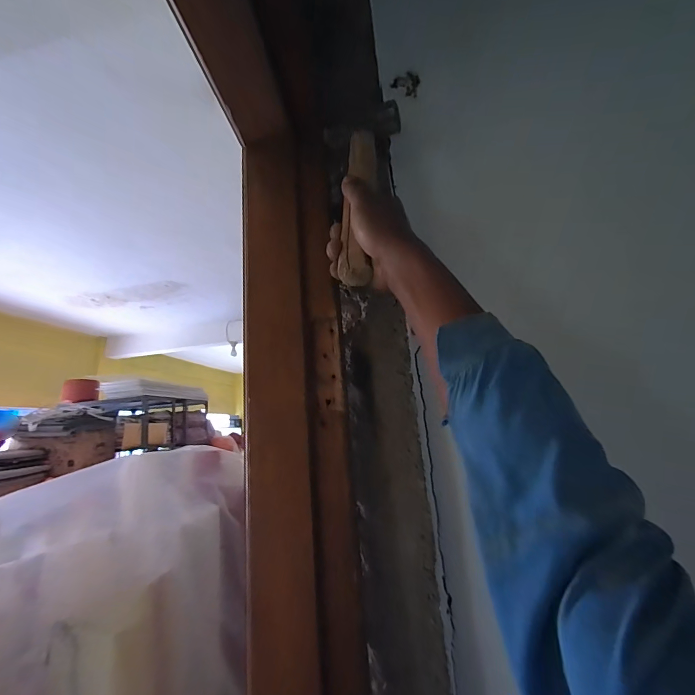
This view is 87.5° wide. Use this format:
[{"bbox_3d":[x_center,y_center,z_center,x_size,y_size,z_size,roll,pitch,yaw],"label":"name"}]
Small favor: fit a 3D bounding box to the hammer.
[{"bbox_3d":[0.011,-0.181,0.416,0.083,0.254,0.049,-13,-32,35],"label":"hammer"}]

